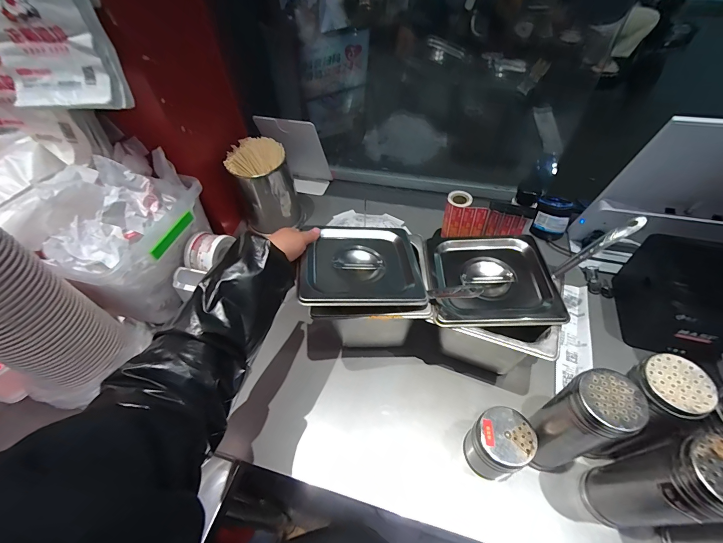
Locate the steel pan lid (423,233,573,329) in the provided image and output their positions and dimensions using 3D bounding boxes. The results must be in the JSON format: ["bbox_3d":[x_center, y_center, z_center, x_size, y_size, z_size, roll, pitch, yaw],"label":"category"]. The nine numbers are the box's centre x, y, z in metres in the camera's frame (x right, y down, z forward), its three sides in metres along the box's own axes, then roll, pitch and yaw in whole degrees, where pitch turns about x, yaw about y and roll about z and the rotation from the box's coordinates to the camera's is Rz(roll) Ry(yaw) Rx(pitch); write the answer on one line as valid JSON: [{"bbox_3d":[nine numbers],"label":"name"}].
[{"bbox_3d":[0.191,0.006,0.483,0.174,0.027,0.162,0,51,4],"label":"steel pan lid"}]

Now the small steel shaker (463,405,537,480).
[{"bbox_3d":[0.176,0.227,0.431,0.065,0.099,0.066,-2,51,2],"label":"small steel shaker"}]

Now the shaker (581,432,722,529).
[{"bbox_3d":[0.314,0.230,0.352,0.059,0.204,0.065,-11,52,-5],"label":"shaker"}]

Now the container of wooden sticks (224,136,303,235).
[{"bbox_3d":[-0.216,-0.190,0.748,0.130,0.180,0.105,-20,53,-12],"label":"container of wooden sticks"}]

